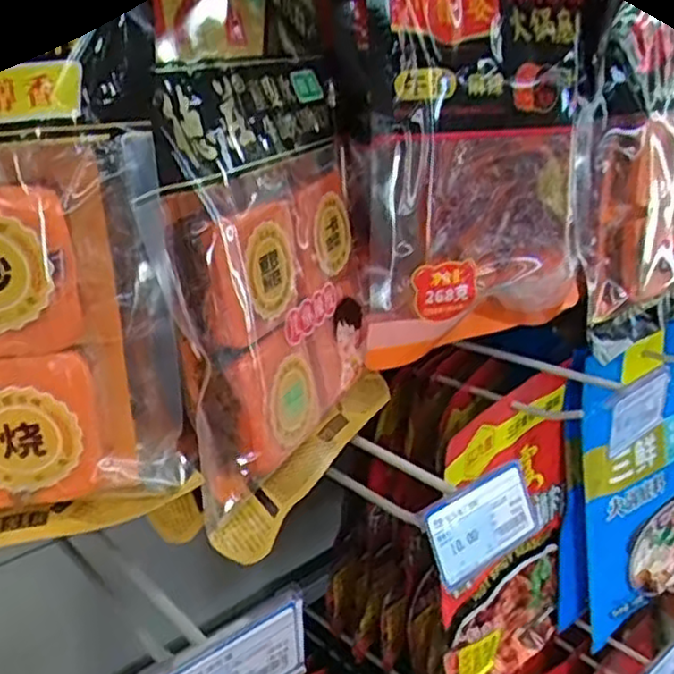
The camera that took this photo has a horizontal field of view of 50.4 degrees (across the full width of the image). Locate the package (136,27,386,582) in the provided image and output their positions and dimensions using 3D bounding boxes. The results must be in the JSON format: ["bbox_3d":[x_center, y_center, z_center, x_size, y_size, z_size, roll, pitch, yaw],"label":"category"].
[{"bbox_3d":[-0.023,-0.030,0.346,0.044,0.193,0.169,7,23,19],"label":"package"}]

